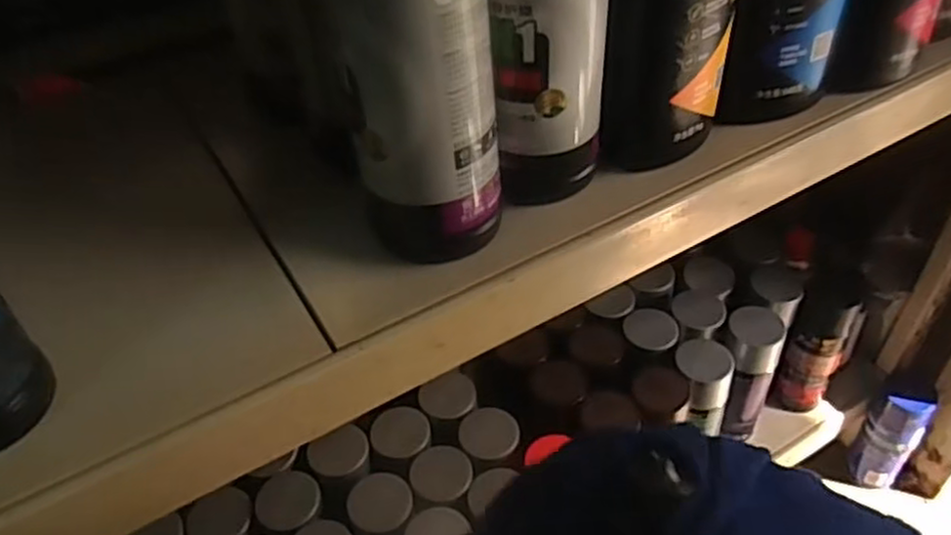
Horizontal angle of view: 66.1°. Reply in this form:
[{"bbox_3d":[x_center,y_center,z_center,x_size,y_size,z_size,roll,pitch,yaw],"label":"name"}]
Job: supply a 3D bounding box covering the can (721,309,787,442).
[{"bbox_3d":[0.324,0.127,0.876,0.059,0.178,0.058,-2,44,2],"label":"can"}]

